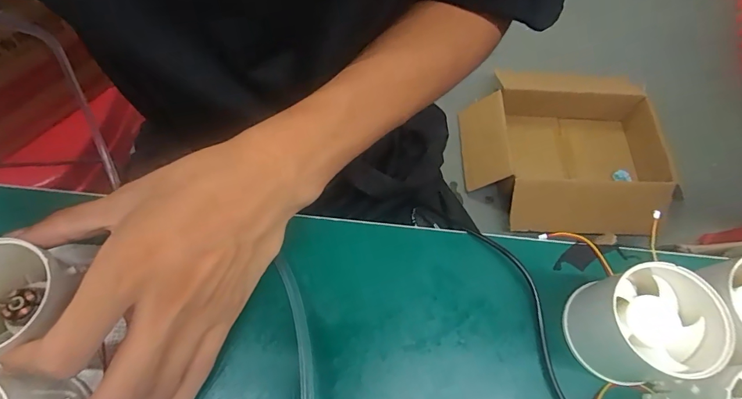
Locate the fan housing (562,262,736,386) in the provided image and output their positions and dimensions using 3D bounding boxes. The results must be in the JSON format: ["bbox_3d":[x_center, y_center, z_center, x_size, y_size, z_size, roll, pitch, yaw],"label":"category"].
[{"bbox_3d":[0.136,0.064,0.206,0.047,0.053,0.053,-7,66,-6],"label":"fan housing"}]

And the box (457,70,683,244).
[{"bbox_3d":[0.516,-0.114,1.108,0.506,0.154,0.402,3,65,-2],"label":"box"}]

